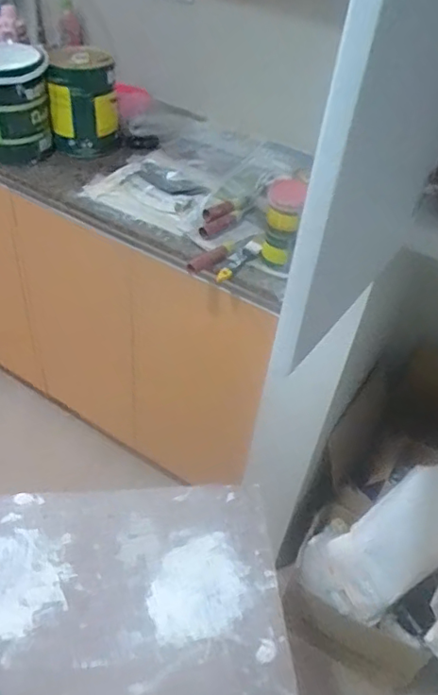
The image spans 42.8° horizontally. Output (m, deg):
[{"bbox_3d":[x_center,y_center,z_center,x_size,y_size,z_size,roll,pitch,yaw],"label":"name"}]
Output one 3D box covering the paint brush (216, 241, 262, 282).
[{"bbox_3d":[0.038,-0.168,1.106,0.030,0.027,0.118,33,63,25],"label":"paint brush"}]

